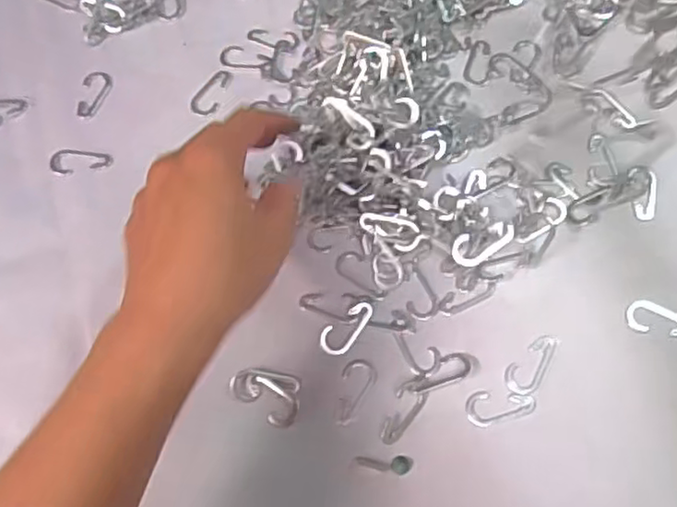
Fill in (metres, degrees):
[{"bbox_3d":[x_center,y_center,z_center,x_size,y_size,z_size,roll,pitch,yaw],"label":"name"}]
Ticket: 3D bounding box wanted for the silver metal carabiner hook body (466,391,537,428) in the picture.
[{"bbox_3d":[0.088,0.082,0.357,0.038,0.004,0.018,-14,69,-5],"label":"silver metal carabiner hook body"}]

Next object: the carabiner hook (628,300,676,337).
[{"bbox_3d":[0.184,0.037,0.375,0.036,0.004,0.019,8,69,4],"label":"carabiner hook"}]

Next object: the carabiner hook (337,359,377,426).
[{"bbox_3d":[0.010,0.076,0.360,0.019,0.004,0.037,8,69,4],"label":"carabiner hook"}]

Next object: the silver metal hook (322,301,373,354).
[{"bbox_3d":[0.006,0.043,0.374,0.036,0.004,0.018,-38,73,-13],"label":"silver metal hook"}]

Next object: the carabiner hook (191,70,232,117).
[{"bbox_3d":[-0.084,-0.107,0.436,0.018,0.004,0.036,22,71,9],"label":"carabiner hook"}]

